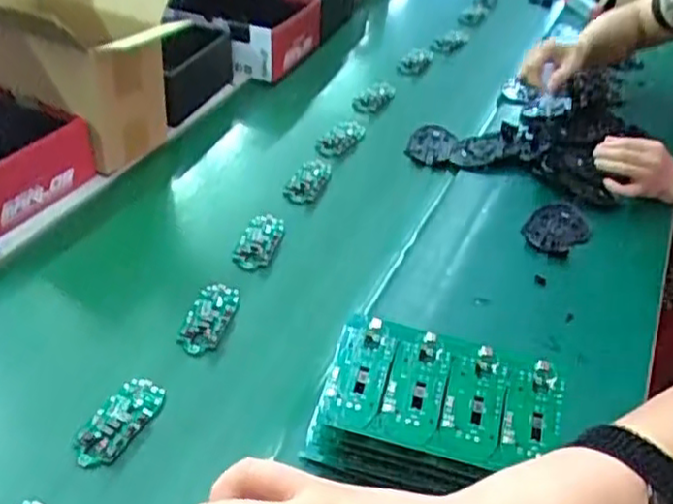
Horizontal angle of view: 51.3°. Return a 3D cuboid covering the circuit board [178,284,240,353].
[{"bbox_3d":[-0.143,0.071,0.782,0.048,0.017,0.098,4,40,8],"label":"circuit board"}]

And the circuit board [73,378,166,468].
[{"bbox_3d":[-0.206,0.160,0.664,0.045,0.014,0.100,24,42,13],"label":"circuit board"}]

